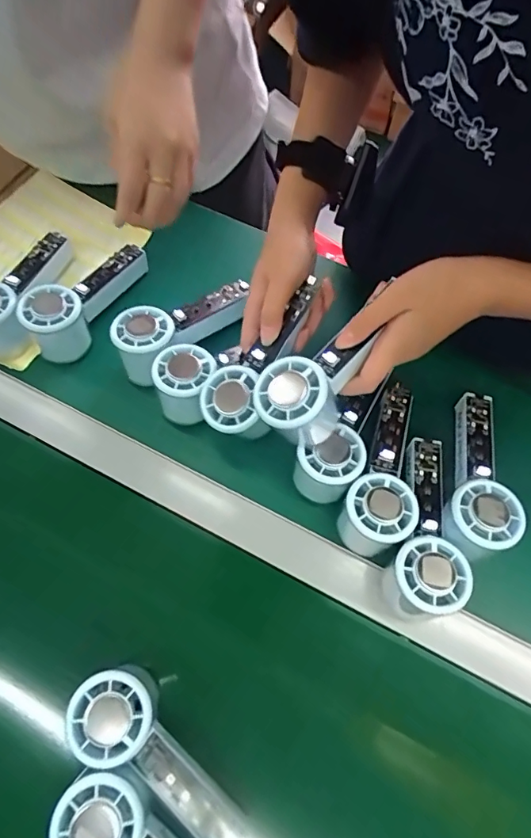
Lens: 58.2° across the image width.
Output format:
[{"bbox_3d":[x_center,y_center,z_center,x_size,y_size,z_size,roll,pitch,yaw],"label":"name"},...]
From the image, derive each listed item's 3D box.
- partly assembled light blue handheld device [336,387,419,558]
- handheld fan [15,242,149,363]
[{"bbox_3d":[0.108,0.041,0.424,0.053,0.050,0.149,17,67,7],"label":"partly assembled light blue handheld device"},{"bbox_3d":[-0.188,-0.134,0.497,0.058,0.057,0.146,22,67,9],"label":"handheld fan"}]

